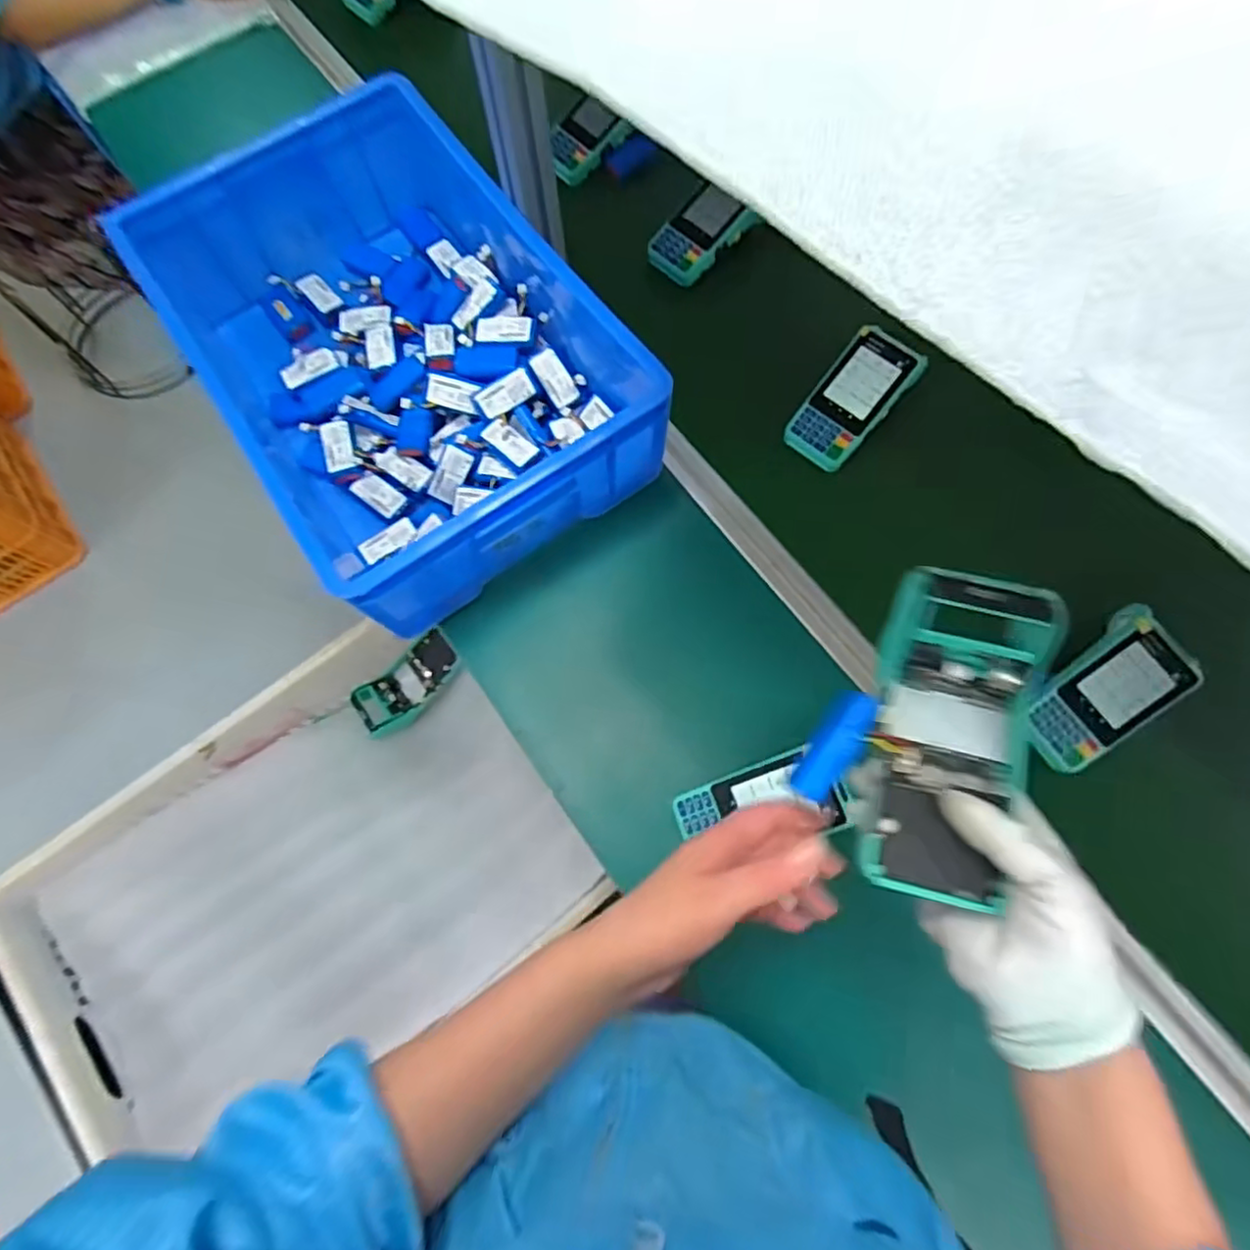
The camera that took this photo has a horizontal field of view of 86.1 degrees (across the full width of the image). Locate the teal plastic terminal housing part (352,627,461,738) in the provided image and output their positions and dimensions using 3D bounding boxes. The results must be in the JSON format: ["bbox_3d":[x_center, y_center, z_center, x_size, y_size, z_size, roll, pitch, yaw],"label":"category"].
[{"bbox_3d":[-0.316,0.085,0.978,0.165,0.040,0.078,-40,76,-11],"label":"teal plastic terminal housing part"}]

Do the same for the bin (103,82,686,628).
[{"bbox_3d":[-0.234,-0.283,0.703,0.339,0.161,0.506,-35,75,-9],"label":"bin"}]

